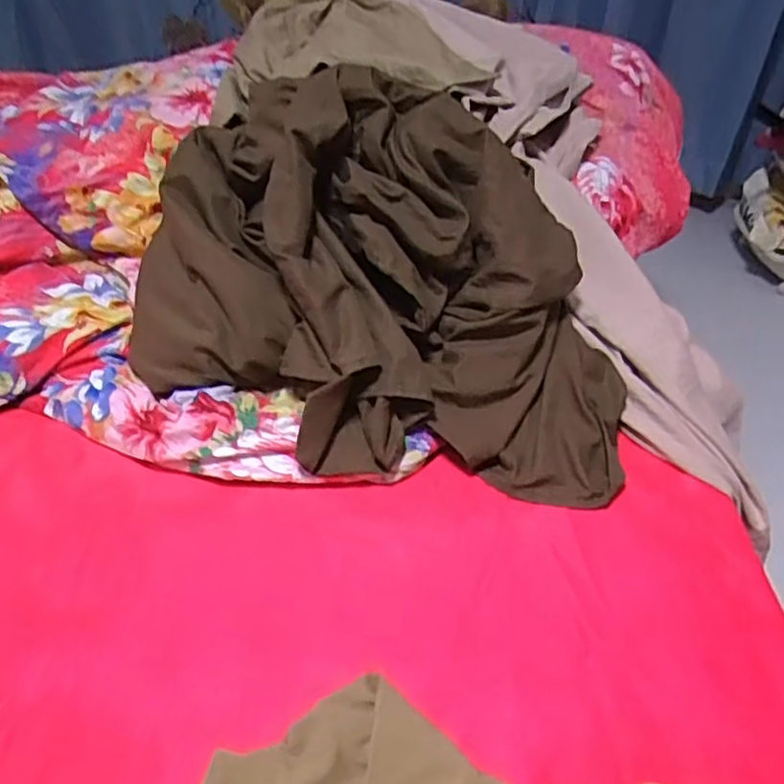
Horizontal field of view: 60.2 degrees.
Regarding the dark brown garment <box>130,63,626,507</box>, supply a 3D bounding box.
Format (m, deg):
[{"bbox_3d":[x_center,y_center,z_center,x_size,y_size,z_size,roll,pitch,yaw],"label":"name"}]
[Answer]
[{"bbox_3d":[-0.006,-0.120,0.727,0.528,0.128,0.409,11,84,-1],"label":"dark brown garment"}]

